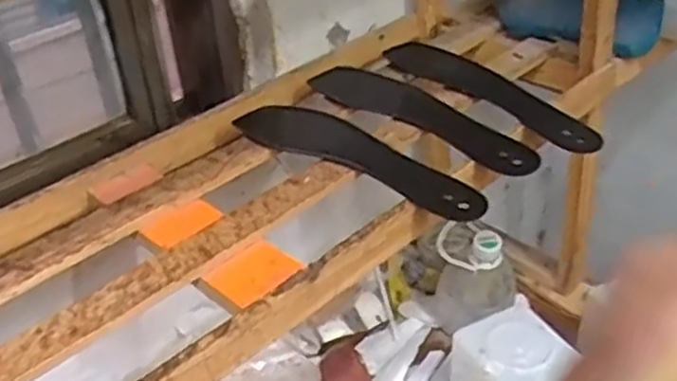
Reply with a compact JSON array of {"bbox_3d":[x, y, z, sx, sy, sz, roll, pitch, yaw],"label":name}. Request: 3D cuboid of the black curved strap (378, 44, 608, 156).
[{"bbox_3d":[0.158,-0.103,0.746,0.063,0.019,0.261,-26,41,-29],"label":"black curved strap"}]

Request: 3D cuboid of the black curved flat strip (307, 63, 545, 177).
[{"bbox_3d":[0.073,-0.081,0.716,0.064,0.011,0.286,-27,41,-30],"label":"black curved flat strip"}]

